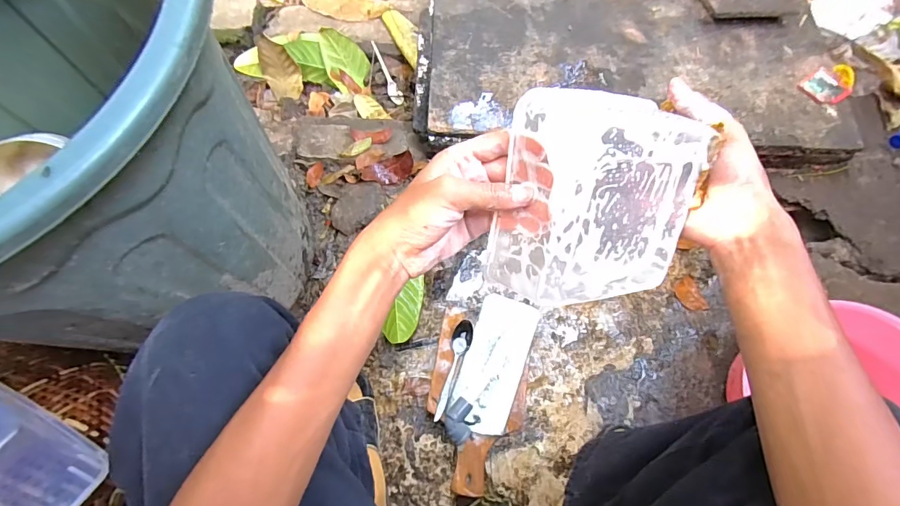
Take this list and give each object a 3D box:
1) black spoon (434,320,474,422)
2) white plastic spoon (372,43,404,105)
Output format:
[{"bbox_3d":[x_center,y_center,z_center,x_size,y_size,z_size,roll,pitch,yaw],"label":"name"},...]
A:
[{"bbox_3d":[0.004,0.200,0.720,0.034,0.013,0.168,16,70,8],"label":"black spoon"},{"bbox_3d":[-0.151,-0.432,1.011,0.030,0.015,0.154,-24,101,-7],"label":"white plastic spoon"}]

